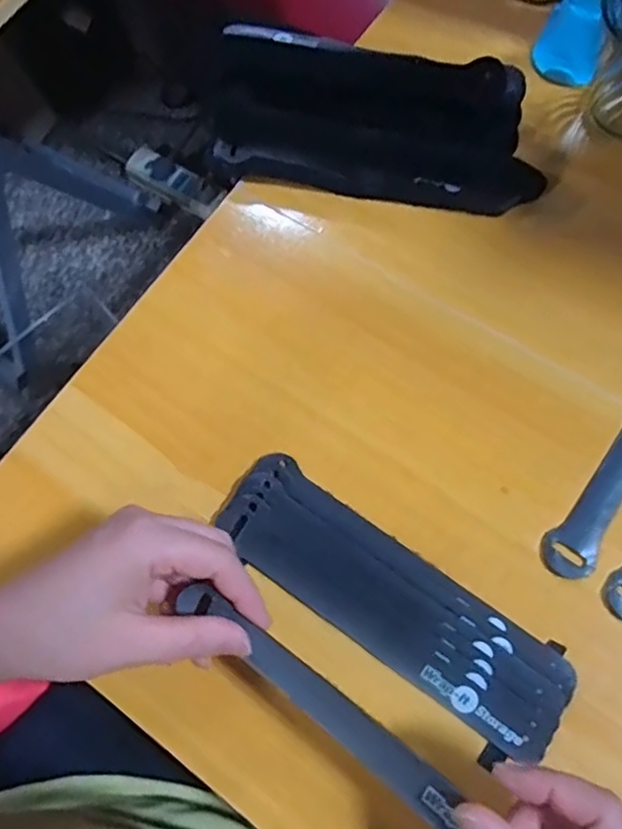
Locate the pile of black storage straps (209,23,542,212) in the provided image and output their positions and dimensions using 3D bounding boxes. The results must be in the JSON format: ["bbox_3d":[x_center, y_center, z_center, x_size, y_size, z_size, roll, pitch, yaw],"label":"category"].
[{"bbox_3d":[0.041,-0.200,0.423,0.230,0.048,0.102,10,70,7],"label":"pile of black storage straps"}]

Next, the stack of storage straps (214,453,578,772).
[{"bbox_3d":[0.041,0.099,0.340,0.201,0.009,0.062,37,78,15],"label":"stack of storage straps"}]

